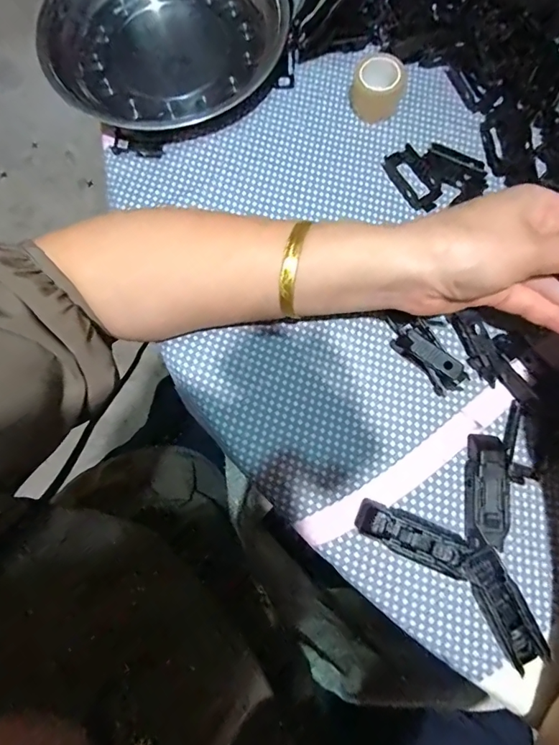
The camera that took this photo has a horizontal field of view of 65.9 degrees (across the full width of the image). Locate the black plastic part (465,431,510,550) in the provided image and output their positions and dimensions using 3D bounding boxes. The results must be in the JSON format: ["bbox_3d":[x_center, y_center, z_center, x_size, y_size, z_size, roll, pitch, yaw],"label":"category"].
[{"bbox_3d":[0.126,0.071,0.261,0.022,0.014,0.066,5,79,2],"label":"black plastic part"}]

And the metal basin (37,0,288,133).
[{"bbox_3d":[-0.094,-0.269,0.329,0.174,0.038,0.174,0,78,1],"label":"metal basin"}]

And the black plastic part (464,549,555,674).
[{"bbox_3d":[0.129,0.135,0.248,0.023,0.012,0.064,-25,79,-4],"label":"black plastic part"}]

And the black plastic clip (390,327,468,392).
[{"bbox_3d":[0.098,-0.008,0.276,0.020,0.022,0.051,-44,81,-7],"label":"black plastic clip"}]

